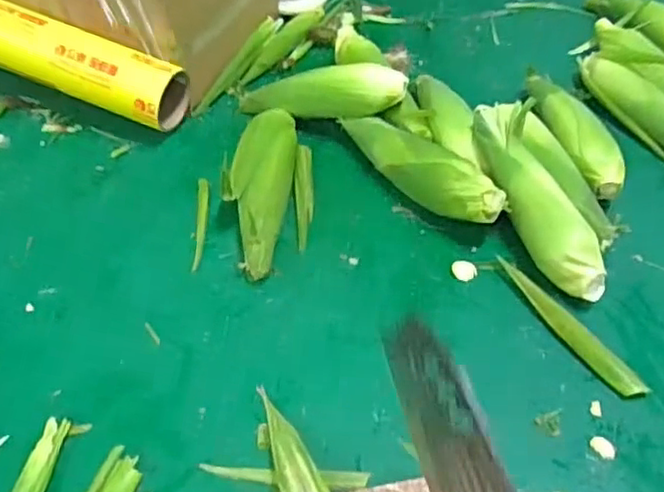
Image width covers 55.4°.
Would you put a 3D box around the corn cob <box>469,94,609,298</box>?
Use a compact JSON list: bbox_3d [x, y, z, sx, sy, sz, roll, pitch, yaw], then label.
[{"bbox_3d":[0.234,-0.057,0.706,0.074,0.051,0.261,-16,63,-12],"label":"corn cob"}]

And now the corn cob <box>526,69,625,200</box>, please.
[{"bbox_3d":[0.303,-0.148,0.818,0.073,0.059,0.233,-8,48,-6],"label":"corn cob"}]

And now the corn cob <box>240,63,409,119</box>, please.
[{"bbox_3d":[-0.018,-0.205,0.850,0.231,0.054,0.047,0,46,23],"label":"corn cob"}]

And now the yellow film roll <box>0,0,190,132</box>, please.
[{"bbox_3d":[-0.400,-0.268,0.858,0.404,0.088,0.089,22,51,6],"label":"yellow film roll"}]

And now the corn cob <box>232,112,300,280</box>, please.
[{"bbox_3d":[-0.081,-0.074,0.755,0.067,0.068,0.250,1,47,4],"label":"corn cob"}]

